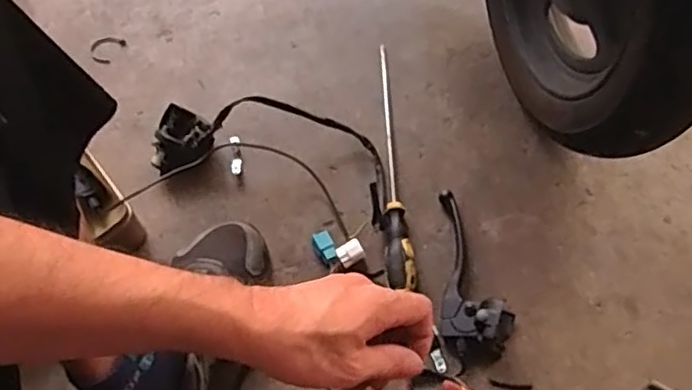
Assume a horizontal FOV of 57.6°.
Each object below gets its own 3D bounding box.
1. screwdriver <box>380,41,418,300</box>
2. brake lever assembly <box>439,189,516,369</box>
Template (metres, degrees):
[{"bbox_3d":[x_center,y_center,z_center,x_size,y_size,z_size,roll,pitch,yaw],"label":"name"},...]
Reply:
[{"bbox_3d":[0.052,-0.046,0.742,0.030,0.026,0.321,-3,63,0],"label":"screwdriver"},{"bbox_3d":[0.139,0.079,0.656,0.074,0.053,0.184,3,63,3],"label":"brake lever assembly"}]

